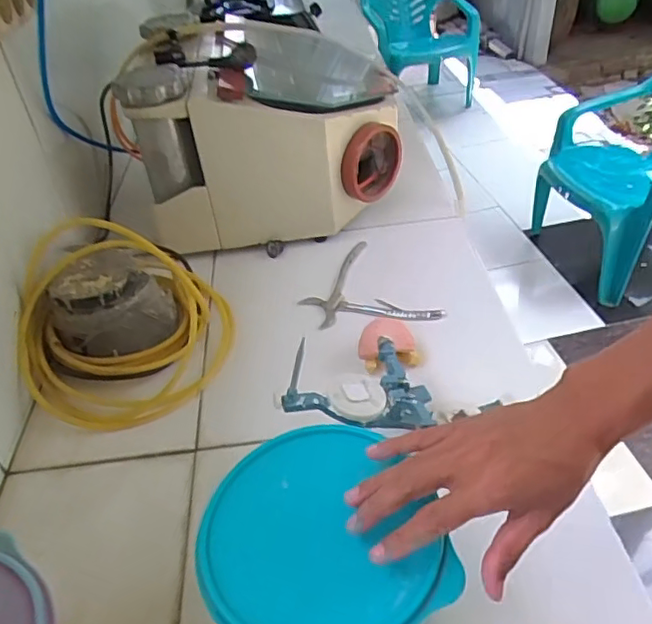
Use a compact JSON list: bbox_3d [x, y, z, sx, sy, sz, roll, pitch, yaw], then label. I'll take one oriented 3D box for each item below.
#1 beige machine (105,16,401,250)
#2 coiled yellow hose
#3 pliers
[{"bbox_3d":[-0.082,-0.285,0.949,0.366,0.272,0.291,-5,40,0],"label":"beige machine"},{"bbox_3d":[-0.254,0.007,0.681,0.224,0.195,0.171,7,42,14],"label":"coiled yellow hose"},{"bbox_3d":[0.047,-0.020,0.816,0.140,0.015,0.190,-23,44,-21],"label":"pliers"}]

